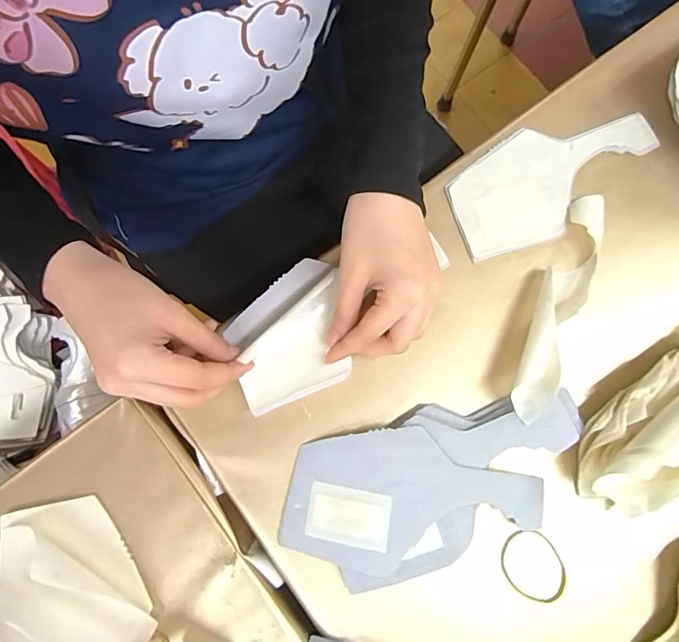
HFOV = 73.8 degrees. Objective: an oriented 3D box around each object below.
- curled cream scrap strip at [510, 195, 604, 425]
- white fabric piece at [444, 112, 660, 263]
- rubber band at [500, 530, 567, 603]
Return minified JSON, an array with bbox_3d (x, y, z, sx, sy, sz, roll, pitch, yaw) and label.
[{"bbox_3d":[0.162,-0.015,0.330,0.032,0.027,0.179,24,79,6],"label":"curled cream scrap strip"},{"bbox_3d":[0.167,-0.119,0.365,0.179,0.004,0.082,-37,82,-7],"label":"white fabric piece"},{"bbox_3d":[0.132,0.167,0.308,0.039,0.004,0.049,-31,79,-5],"label":"rubber band"}]

